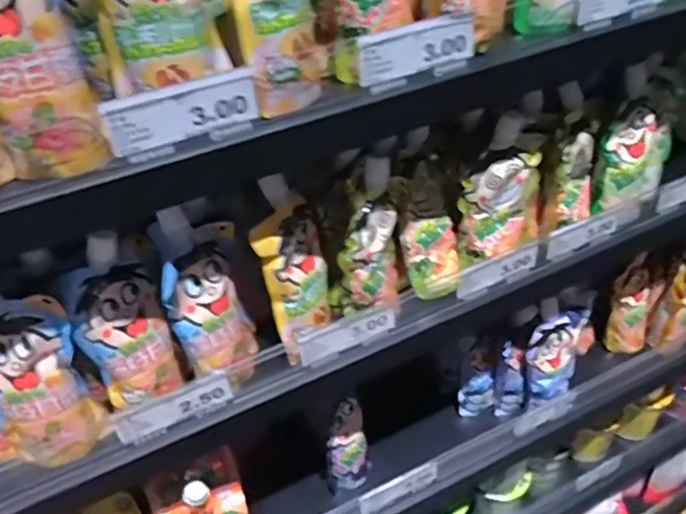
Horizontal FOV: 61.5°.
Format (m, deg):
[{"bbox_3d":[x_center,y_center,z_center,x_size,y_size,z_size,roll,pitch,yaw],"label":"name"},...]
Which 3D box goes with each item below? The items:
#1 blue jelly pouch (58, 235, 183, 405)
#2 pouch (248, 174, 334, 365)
[{"bbox_3d":[-0.169,0.047,0.437,0.061,0.147,0.031,-21,38,-18],"label":"blue jelly pouch"},{"bbox_3d":[-0.039,0.005,0.477,0.029,0.153,0.066,11,39,24],"label":"pouch"}]

